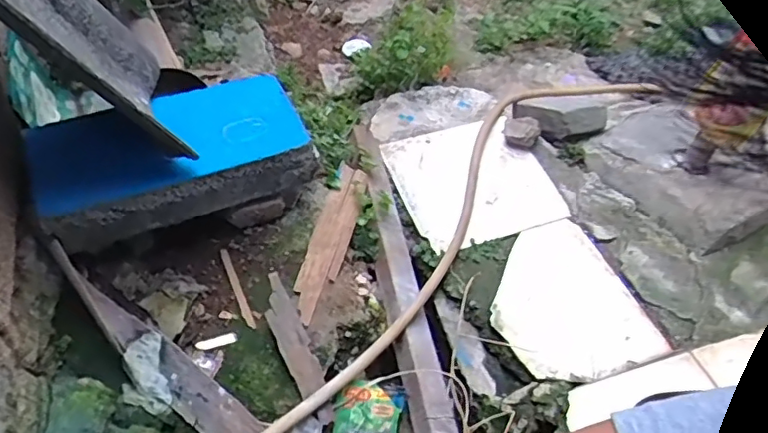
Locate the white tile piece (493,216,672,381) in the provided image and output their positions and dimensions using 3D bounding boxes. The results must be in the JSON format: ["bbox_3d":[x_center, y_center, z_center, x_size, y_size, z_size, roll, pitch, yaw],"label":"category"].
[{"bbox_3d":[0.287,0.132,0.941,0.237,0.017,0.282,-13,47,-14],"label":"white tile piece"}]

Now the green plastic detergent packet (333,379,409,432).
[{"bbox_3d":[-0.027,0.325,0.843,0.100,0.020,0.147,11,88,-7],"label":"green plastic detergent packet"}]

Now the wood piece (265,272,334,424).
[{"bbox_3d":[-0.133,0.195,0.851,0.047,0.025,0.232,-19,72,-19],"label":"wood piece"}]

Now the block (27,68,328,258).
[{"bbox_3d":[-0.323,-0.094,0.893,0.392,0.116,0.198,-17,53,-21],"label":"block"}]

